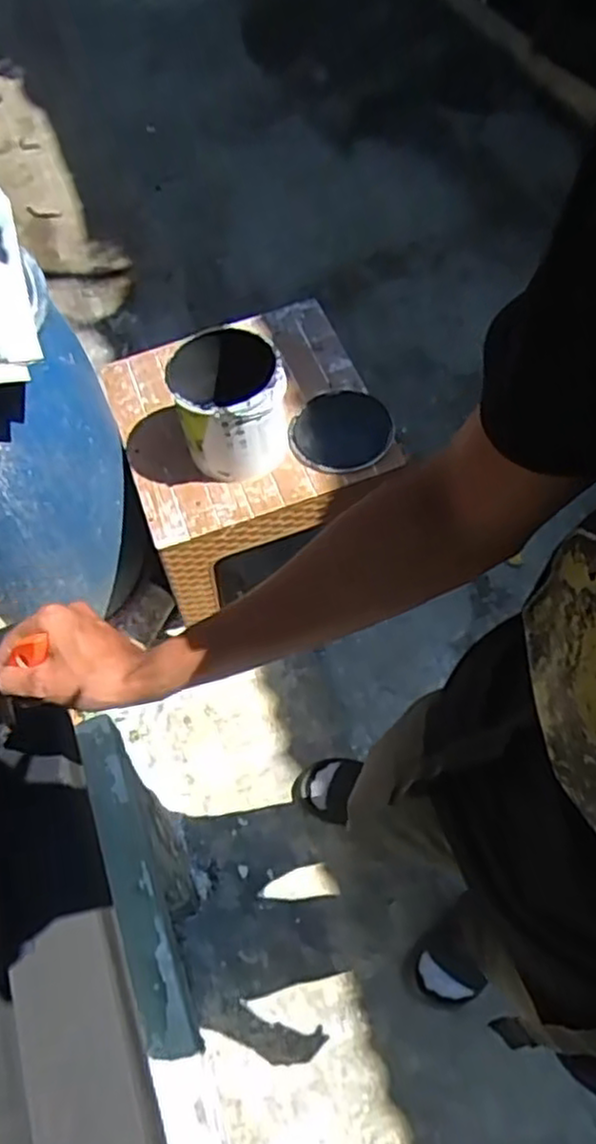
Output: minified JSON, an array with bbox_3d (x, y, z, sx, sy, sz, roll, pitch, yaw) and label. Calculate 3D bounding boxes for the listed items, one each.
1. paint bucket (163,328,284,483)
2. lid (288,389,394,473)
[{"bbox_3d":[-0.116,-0.284,1.235,0.175,0.193,0.189,-2,60,3],"label":"paint bucket"},{"bbox_3d":[0.075,-0.262,1.304,0.175,0.017,0.194,-4,60,1],"label":"lid"}]

